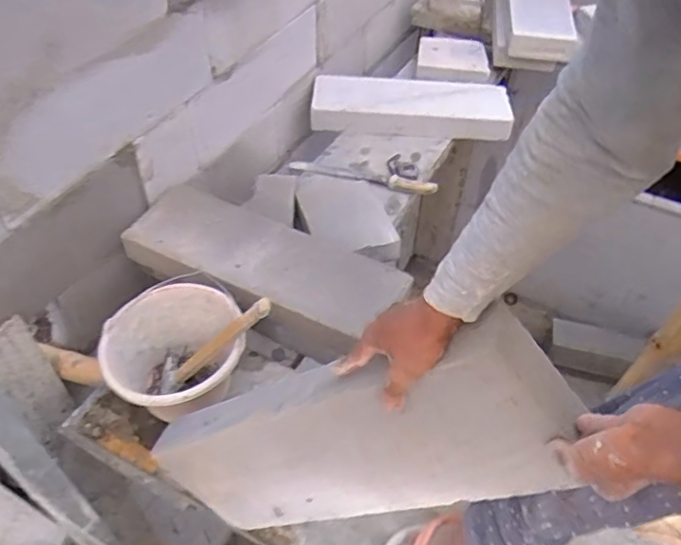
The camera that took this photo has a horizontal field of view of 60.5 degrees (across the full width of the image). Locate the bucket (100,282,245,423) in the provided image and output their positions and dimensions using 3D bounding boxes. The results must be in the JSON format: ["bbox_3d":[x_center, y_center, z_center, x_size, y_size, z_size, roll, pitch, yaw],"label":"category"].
[{"bbox_3d":[-0.294,0.165,1.065,0.228,0.178,0.238,1,48,-1],"label":"bucket"}]

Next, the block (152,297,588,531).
[{"bbox_3d":[-0.003,0.213,0.740,0.194,0.597,0.089,42,43,-25],"label":"block"}]

